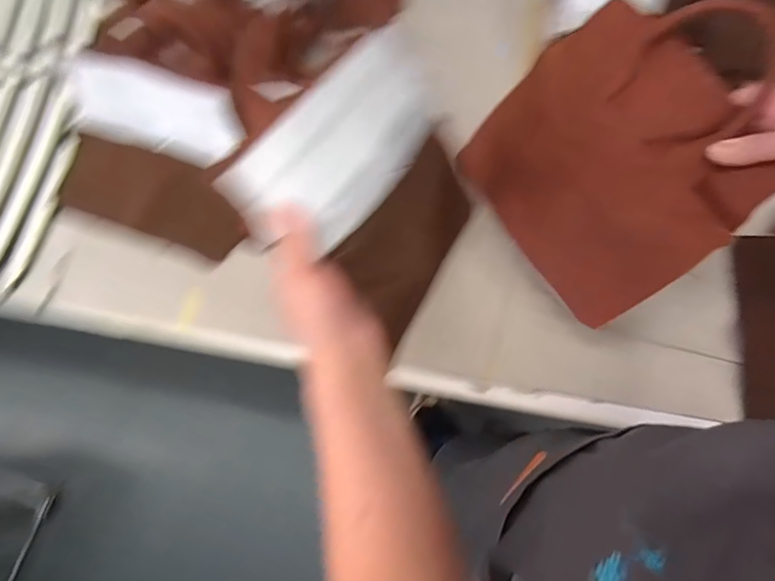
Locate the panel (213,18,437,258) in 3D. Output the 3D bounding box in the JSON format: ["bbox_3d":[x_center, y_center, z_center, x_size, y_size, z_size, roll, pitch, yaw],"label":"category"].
[{"bbox_3d":[-0.024,-0.125,0.349,0.093,0.031,0.232,47,63,-22],"label":"panel"}]

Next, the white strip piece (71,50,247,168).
[{"bbox_3d":[-0.280,-0.215,0.514,0.226,0.097,0.014,15,42,8],"label":"white strip piece"}]

